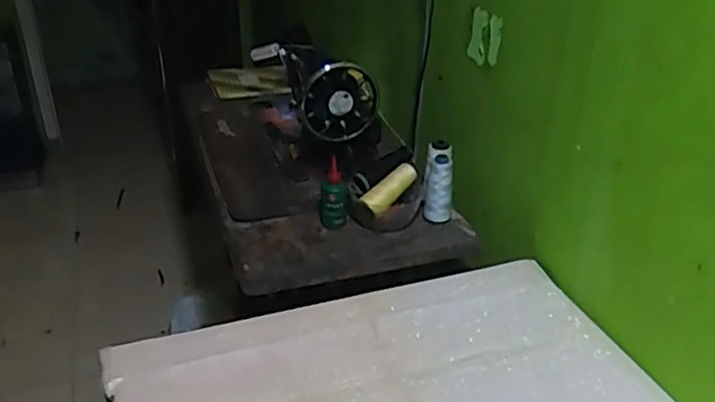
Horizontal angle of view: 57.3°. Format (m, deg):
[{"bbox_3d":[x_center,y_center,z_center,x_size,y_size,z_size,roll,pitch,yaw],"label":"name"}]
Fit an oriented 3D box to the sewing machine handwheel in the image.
[{"bbox_3d":[-0.029,-0.168,1.092,0.115,0.118,0.056,-16,34,-27],"label":"sewing machine handwheel"}]

